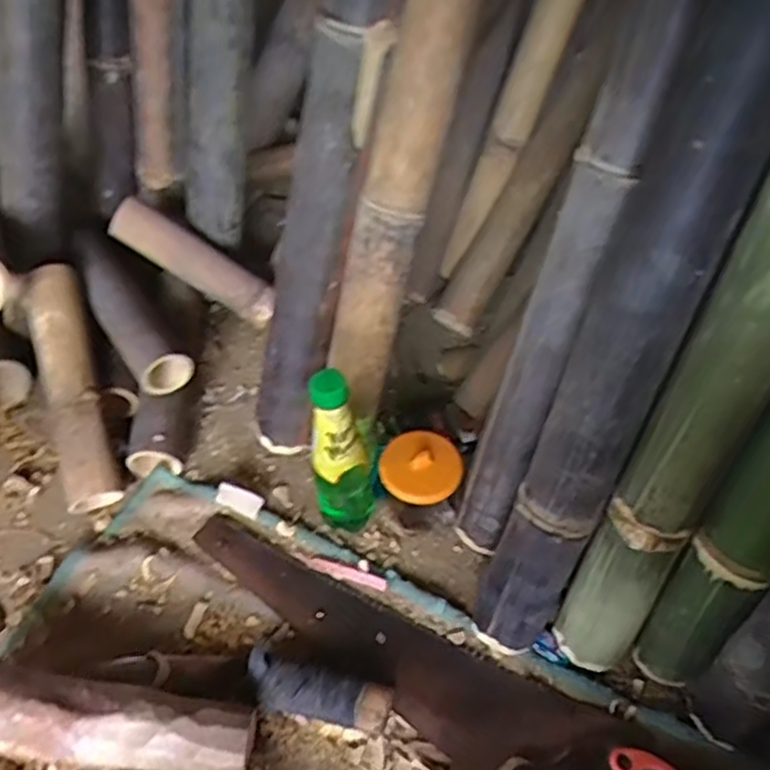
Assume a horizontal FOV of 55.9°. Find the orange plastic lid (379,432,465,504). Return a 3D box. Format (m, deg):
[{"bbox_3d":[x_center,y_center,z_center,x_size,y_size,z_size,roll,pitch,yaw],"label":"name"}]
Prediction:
[{"bbox_3d":[0.036,0.080,0.705,0.076,0.022,0.068,24,75,3],"label":"orange plastic lid"}]

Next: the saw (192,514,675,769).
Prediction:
[{"bbox_3d":[0.027,0.237,0.671,0.481,0.035,0.119,32,55,25],"label":"saw"}]

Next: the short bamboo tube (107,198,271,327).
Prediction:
[{"bbox_3d":[-0.233,-0.153,0.883,0.208,0.062,0.044,33,52,-2],"label":"short bamboo tube"}]

